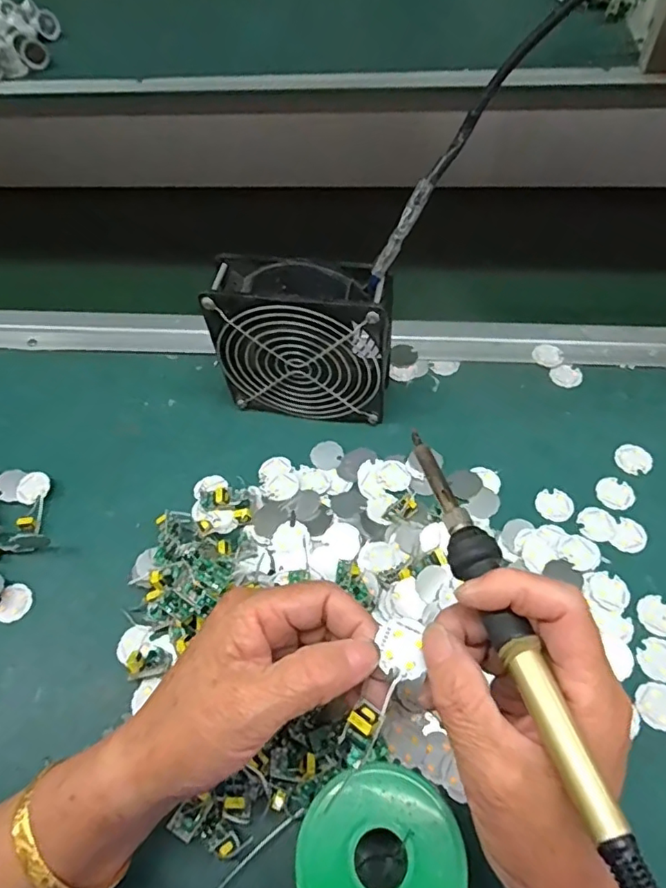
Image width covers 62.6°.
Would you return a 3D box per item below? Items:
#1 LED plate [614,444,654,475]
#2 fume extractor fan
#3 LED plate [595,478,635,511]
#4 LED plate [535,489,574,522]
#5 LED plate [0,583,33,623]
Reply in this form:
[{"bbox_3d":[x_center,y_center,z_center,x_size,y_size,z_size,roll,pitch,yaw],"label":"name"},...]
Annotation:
[{"bbox_3d":[0.214,0.010,0.389,0.024,0.004,0.024,-2,58,3],"label":"LED plate"},{"bbox_3d":[-0.019,-0.069,0.392,0.117,0.115,0.047,6,58,8],"label":"fume extractor fan"},{"bbox_3d":[0.194,0.034,0.375,0.025,0.004,0.024,-2,58,3],"label":"LED plate"},{"bbox_3d":[0.151,0.041,0.374,0.024,0.004,0.024,-2,58,3],"label":"LED plate"},{"bbox_3d":[-0.209,0.104,0.359,0.020,0.007,0.024,28,64,20],"label":"LED plate"}]

